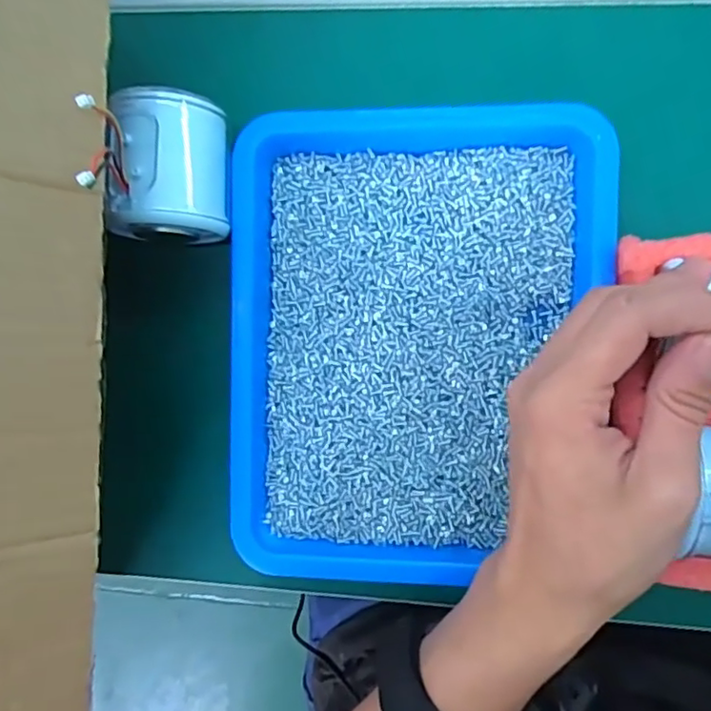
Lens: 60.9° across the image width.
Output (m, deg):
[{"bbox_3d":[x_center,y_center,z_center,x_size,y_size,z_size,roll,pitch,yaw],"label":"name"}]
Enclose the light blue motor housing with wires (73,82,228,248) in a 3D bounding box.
[{"bbox_3d":[-0.084,-0.085,0.278,0.048,0.048,0.068,5,90,6],"label":"light blue motor housing with wires"}]

